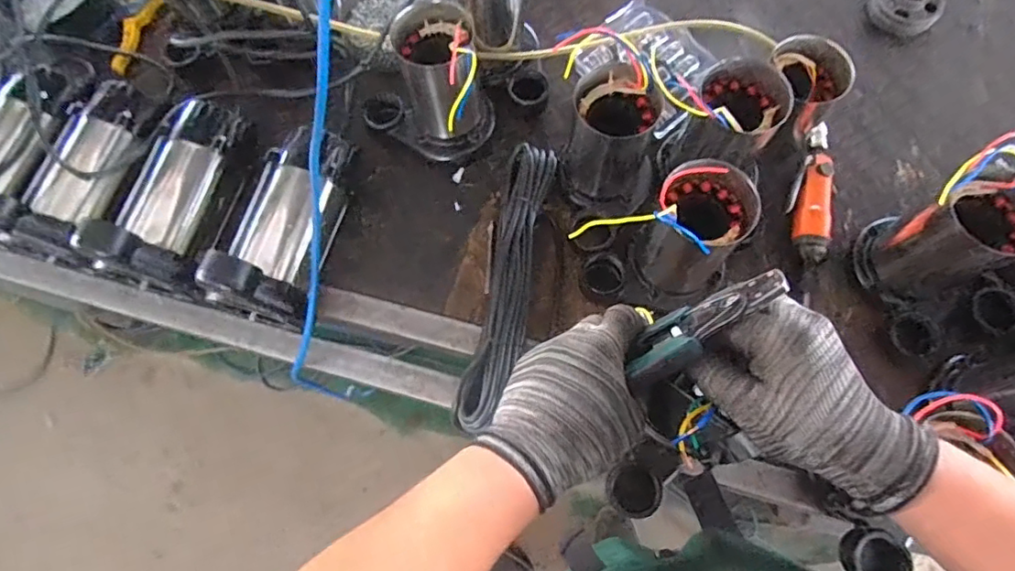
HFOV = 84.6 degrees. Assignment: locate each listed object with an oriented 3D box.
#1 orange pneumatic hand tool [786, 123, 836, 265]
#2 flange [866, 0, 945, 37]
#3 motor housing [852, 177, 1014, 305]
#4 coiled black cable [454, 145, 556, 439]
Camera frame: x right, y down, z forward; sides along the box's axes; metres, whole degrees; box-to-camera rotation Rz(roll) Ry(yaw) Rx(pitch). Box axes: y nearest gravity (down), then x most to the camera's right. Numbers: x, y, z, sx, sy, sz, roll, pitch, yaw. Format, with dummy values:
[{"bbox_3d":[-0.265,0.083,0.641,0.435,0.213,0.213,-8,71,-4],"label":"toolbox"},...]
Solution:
[{"bbox_3d":[0.382,-0.117,0.702,0.051,0.035,0.195,13,73,7],"label":"orange pneumatic hand tool"},{"bbox_3d":[0.568,-0.403,0.794,0.093,0.032,0.099,-1,72,2],"label":"flange"},{"bbox_3d":[0.471,-0.049,0.610,0.110,0.165,0.104,-22,72,-5],"label":"motor housing"},{"bbox_3d":[0.002,-0.003,0.666,0.064,0.051,0.350,10,72,6],"label":"coiled black cable"}]

